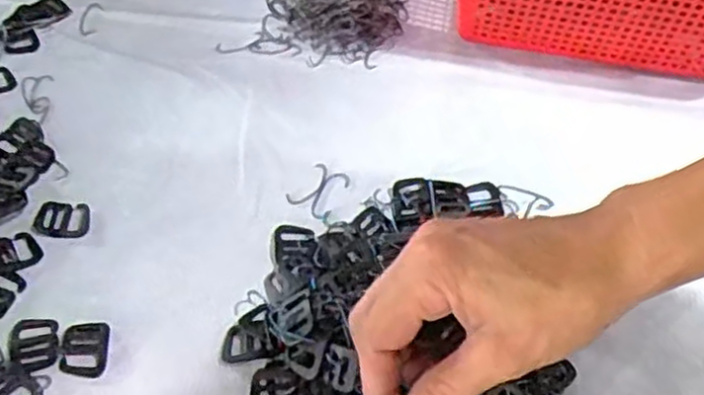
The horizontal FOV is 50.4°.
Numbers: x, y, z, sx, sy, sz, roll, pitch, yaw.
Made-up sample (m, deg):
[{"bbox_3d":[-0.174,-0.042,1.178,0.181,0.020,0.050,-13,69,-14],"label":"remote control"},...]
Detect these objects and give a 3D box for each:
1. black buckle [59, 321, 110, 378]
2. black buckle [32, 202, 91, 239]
[{"bbox_3d":[-0.150,0.085,0.420,0.026,0.004,0.033,-2,52,-8],"label":"black buckle"},{"bbox_3d":[-0.183,0.014,0.473,0.035,0.006,0.027,4,51,-3],"label":"black buckle"}]

